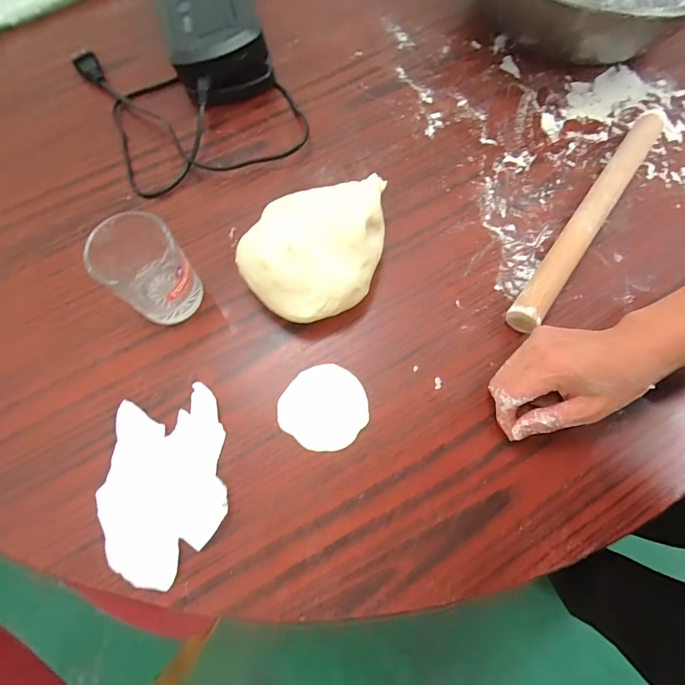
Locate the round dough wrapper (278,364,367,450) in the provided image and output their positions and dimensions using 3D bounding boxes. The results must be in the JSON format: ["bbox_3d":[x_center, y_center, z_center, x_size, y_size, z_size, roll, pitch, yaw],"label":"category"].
[{"bbox_3d":[-0.015,0.055,0.341,0.072,0.004,0.073,0,71,1],"label":"round dough wrapper"}]

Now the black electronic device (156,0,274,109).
[{"bbox_3d":[-0.170,-0.432,0.481,0.112,0.061,0.348,-15,72,-4],"label":"black electronic device"}]

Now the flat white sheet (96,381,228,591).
[{"bbox_3d":[-0.141,0.109,0.312,0.092,0.026,0.138,-12,71,-2],"label":"flat white sheet"}]

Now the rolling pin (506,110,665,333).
[{"bbox_3d":[0.241,-0.124,0.385,0.027,0.029,0.281,35,76,12],"label":"rolling pin"}]

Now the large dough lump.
[{"bbox_3d":[-0.017,-0.092,0.361,0.108,0.064,0.155,25,73,9],"label":"large dough lump"}]

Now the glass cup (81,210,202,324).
[{"bbox_3d":[-0.166,-0.061,0.340,0.065,0.087,0.062,0,71,1],"label":"glass cup"}]

